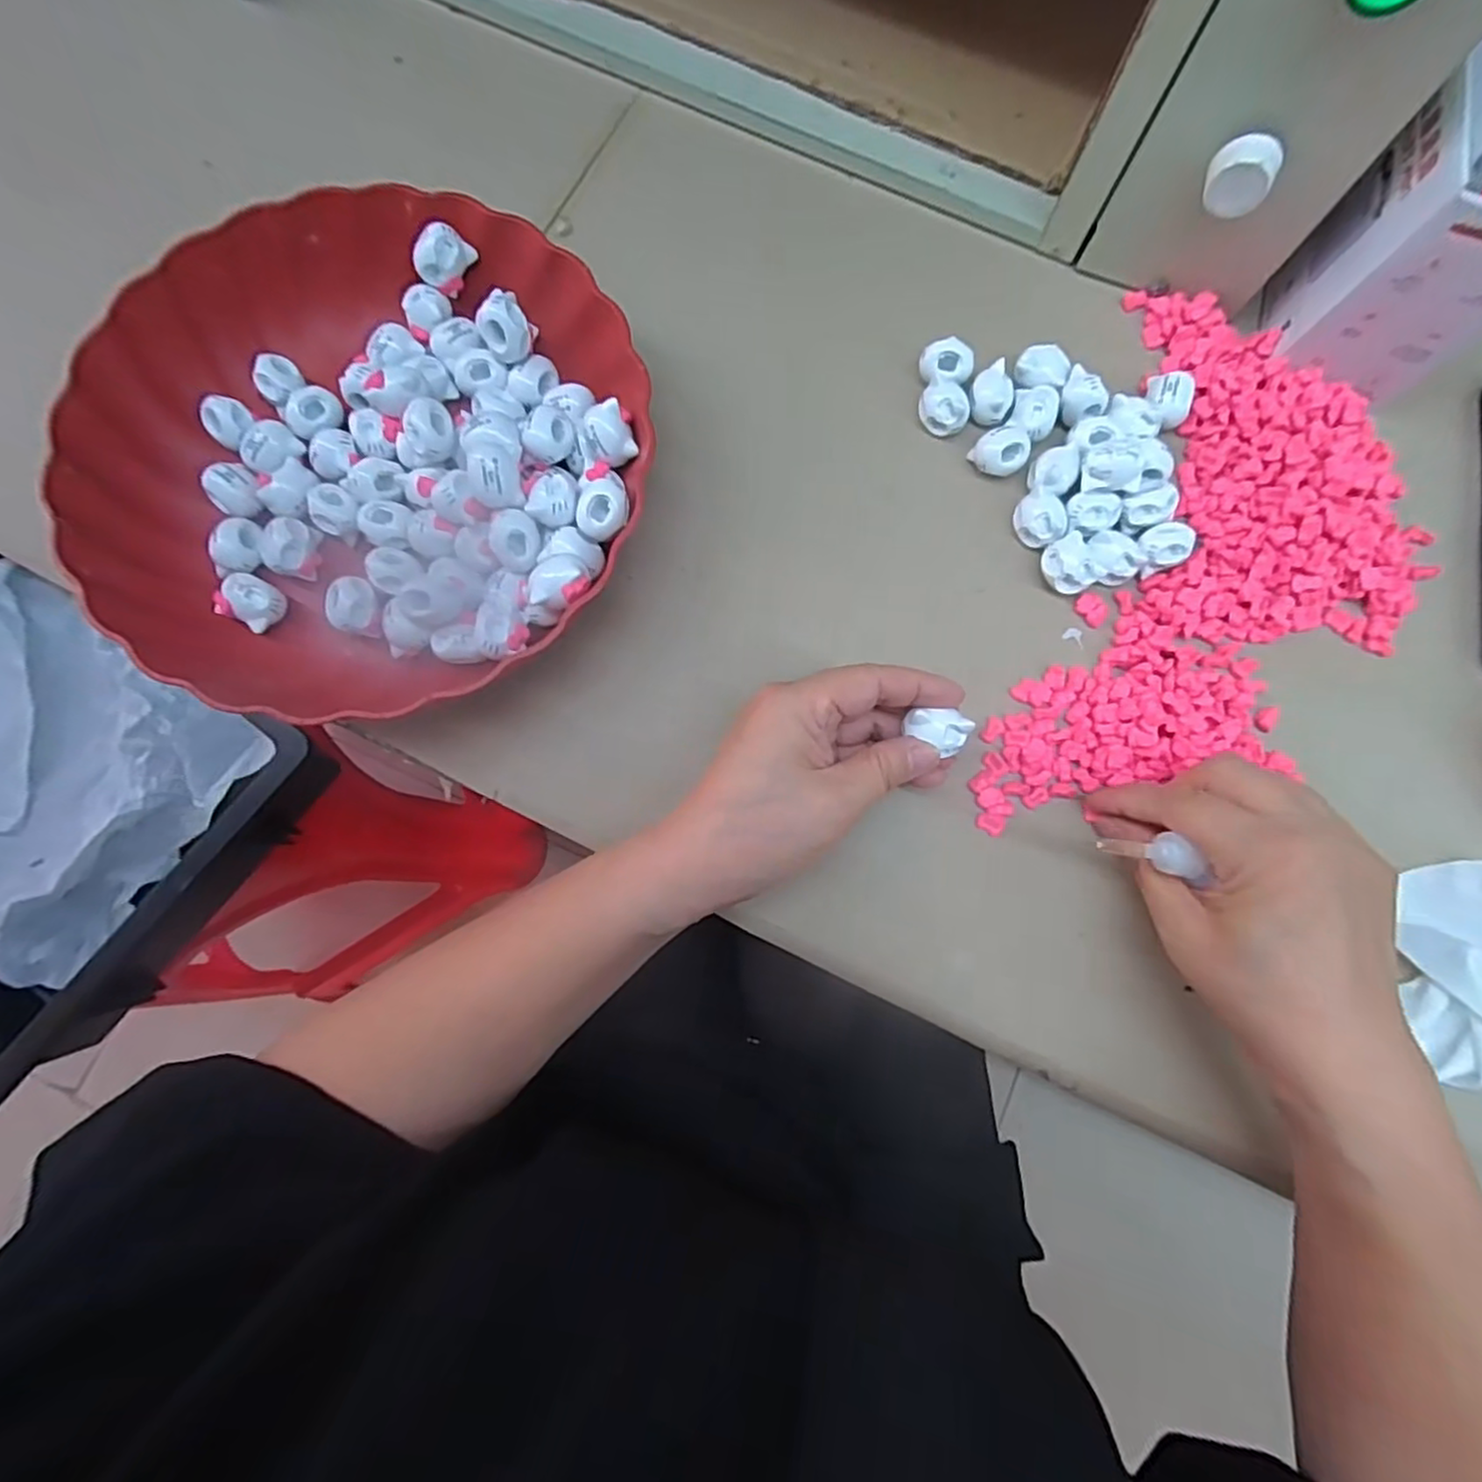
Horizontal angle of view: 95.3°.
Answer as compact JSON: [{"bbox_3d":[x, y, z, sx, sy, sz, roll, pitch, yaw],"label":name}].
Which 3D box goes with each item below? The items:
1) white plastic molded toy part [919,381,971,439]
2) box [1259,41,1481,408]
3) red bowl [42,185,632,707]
[{"bbox_3d":[0.100,-0.163,0.334,0.024,0.019,0.018,21,79,3],"label":"white plastic molded toy part"},{"bbox_3d":[0.305,-0.225,0.306,0.070,0.098,0.087,21,79,3],"label":"box"},{"bbox_3d":[-0.165,-0.129,0.307,0.236,0.045,0.239,0,79,-1],"label":"red bowl"}]

